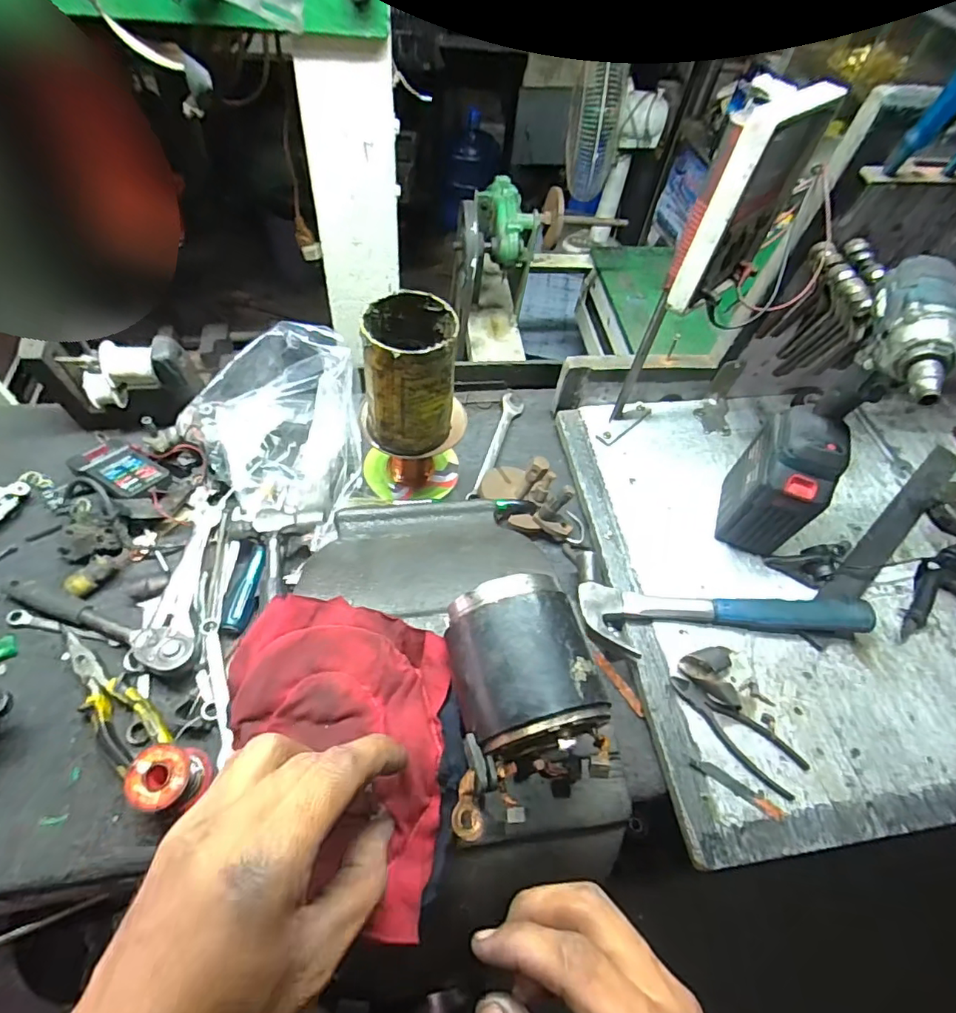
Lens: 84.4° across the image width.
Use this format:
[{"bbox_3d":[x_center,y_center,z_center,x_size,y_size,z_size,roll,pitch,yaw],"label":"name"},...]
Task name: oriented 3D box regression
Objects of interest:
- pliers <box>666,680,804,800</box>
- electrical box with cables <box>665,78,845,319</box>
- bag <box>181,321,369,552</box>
[{"bbox_3d":[0.265,0.235,0.546,0.146,0.017,0.047,35,60,15],"label":"pliers"},{"bbox_3d":[0.251,-0.292,0.497,0.054,0.177,0.130,38,61,17],"label":"electrical box with cables"},{"bbox_3d":[-0.232,-0.082,0.657,0.193,0.131,0.232,-32,66,-24],"label":"bag"}]

